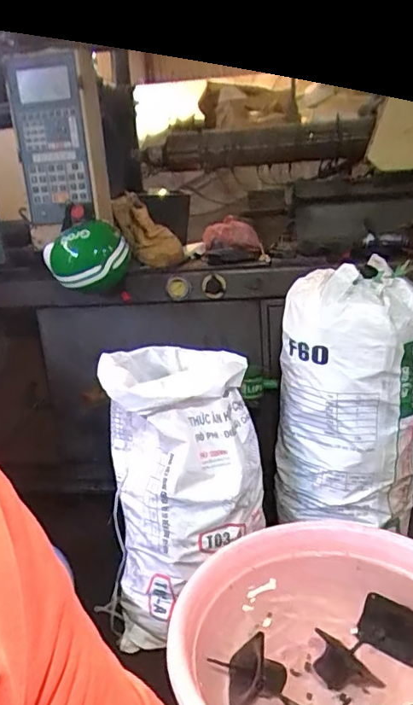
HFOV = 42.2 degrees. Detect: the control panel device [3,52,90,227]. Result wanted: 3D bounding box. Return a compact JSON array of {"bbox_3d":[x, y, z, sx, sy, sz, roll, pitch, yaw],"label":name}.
[{"bbox_3d":[-0.507,-0.688,1.724,0.227,0.505,0.048,-8,1,14],"label":"control panel device"}]

